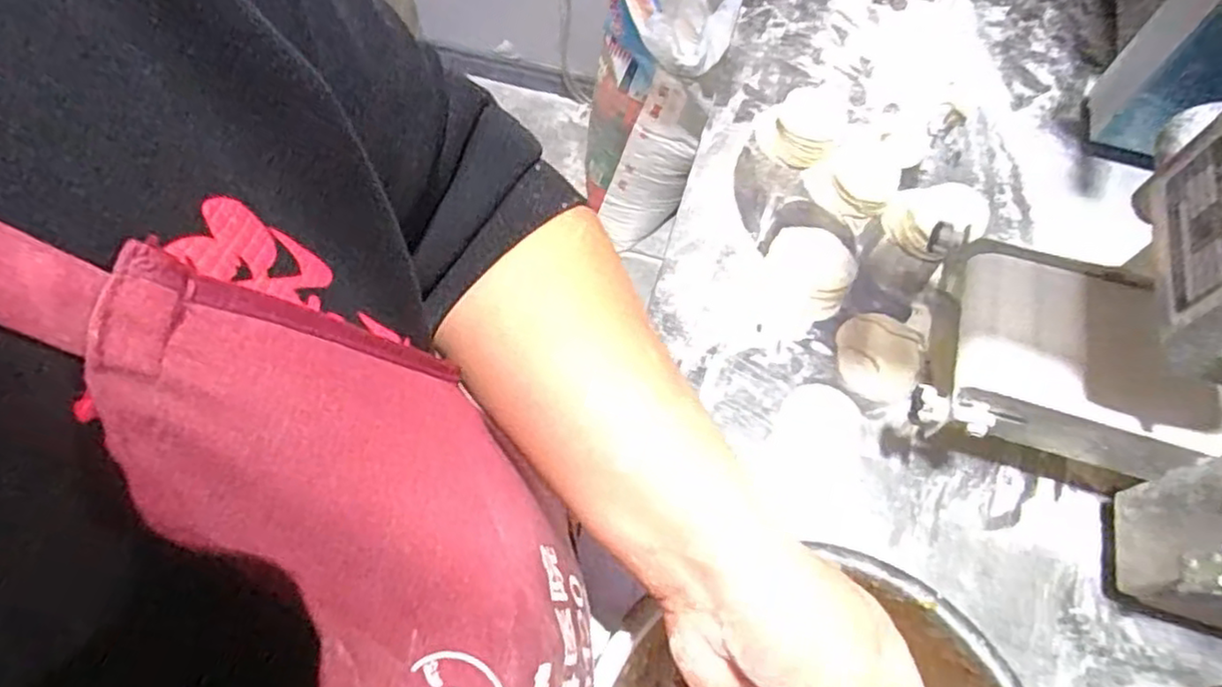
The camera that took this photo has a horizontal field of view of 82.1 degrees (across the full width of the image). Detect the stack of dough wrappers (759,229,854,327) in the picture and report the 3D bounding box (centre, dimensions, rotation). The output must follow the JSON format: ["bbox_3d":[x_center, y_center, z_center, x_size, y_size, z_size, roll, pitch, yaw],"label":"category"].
[{"bbox_3d":[0.187,-0.066,0.671,0.082,0.016,0.095,21,65,8],"label":"stack of dough wrappers"}]

